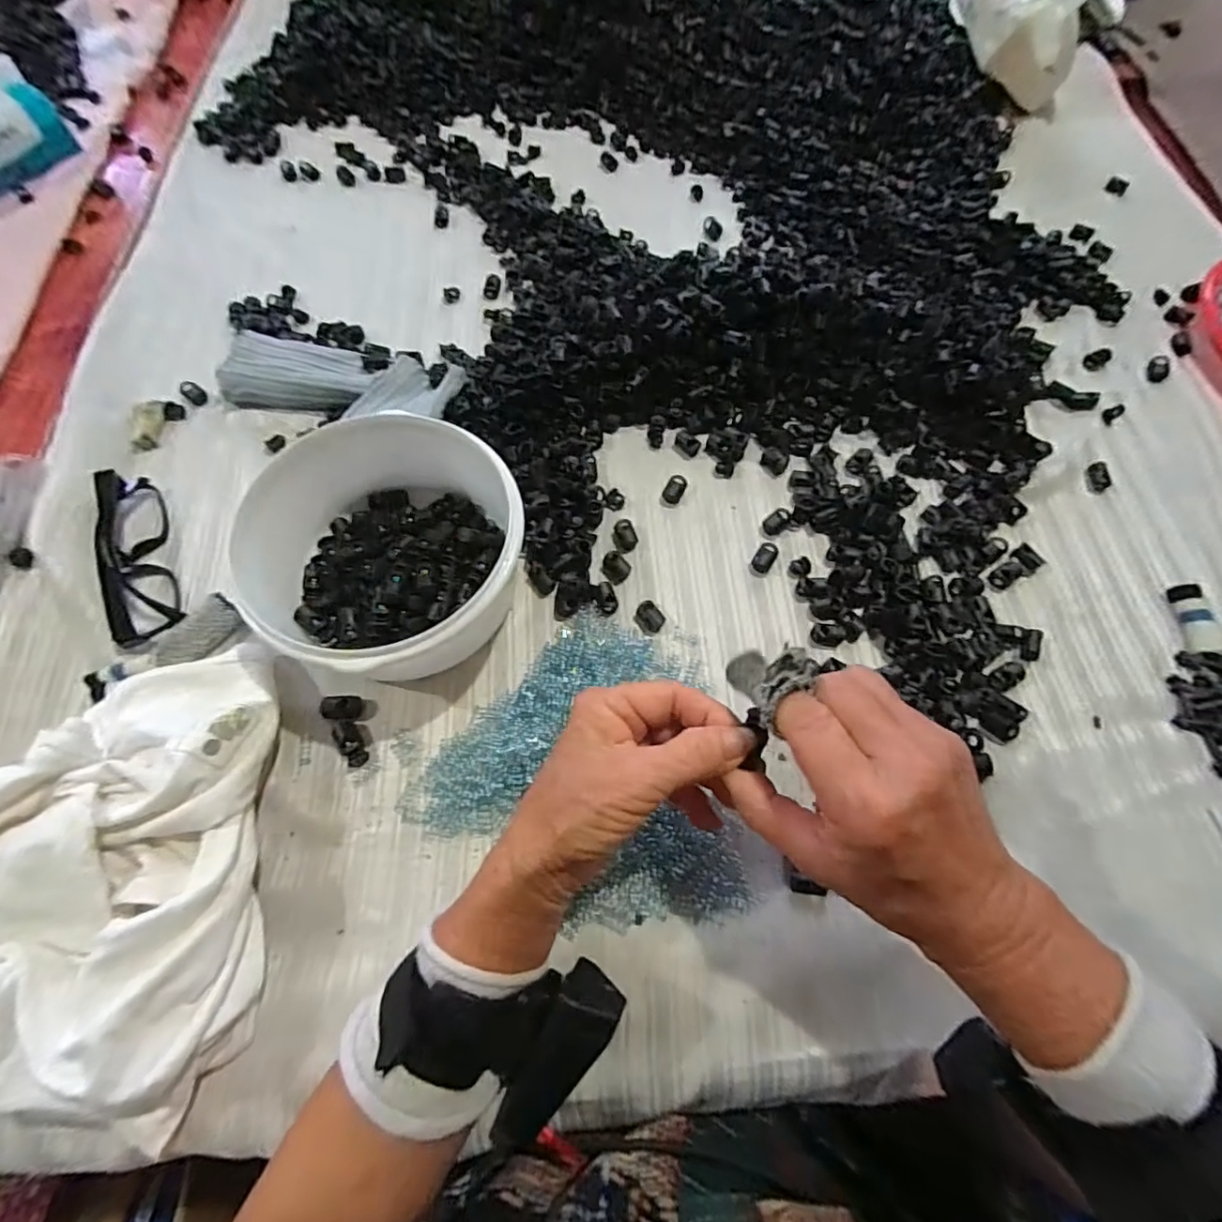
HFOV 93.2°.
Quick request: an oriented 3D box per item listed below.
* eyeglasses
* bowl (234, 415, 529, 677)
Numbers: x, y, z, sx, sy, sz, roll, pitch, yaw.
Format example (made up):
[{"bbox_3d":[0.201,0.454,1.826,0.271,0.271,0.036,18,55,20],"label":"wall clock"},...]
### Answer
[{"bbox_3d":[-0.316,-0.040,0.382,0.032,0.020,0.131,-26,67,-10],"label":"eyeglasses"},{"bbox_3d":[-0.129,-0.032,0.358,0.149,0.075,0.146,0,65,1],"label":"bowl"}]

